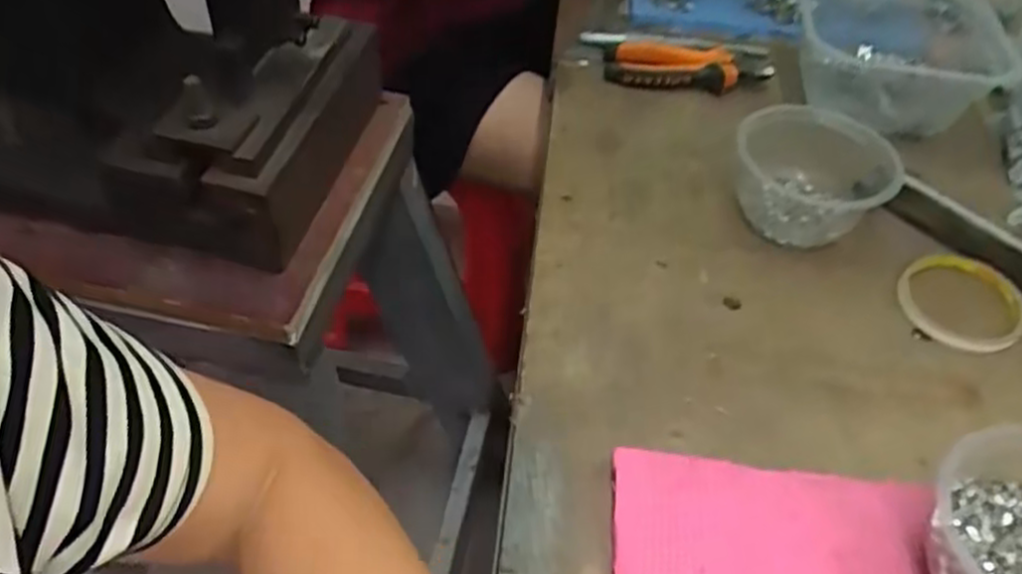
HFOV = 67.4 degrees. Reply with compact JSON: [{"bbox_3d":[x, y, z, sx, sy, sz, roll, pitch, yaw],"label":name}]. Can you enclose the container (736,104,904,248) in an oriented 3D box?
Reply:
[{"bbox_3d":[0.224,-0.079,0.565,0.110,0.065,0.093,5,47,2],"label":"container"}]

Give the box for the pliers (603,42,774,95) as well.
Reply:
[{"bbox_3d":[0.163,-0.206,0.707,0.151,0.027,0.060,4,47,1],"label":"pliers"}]

